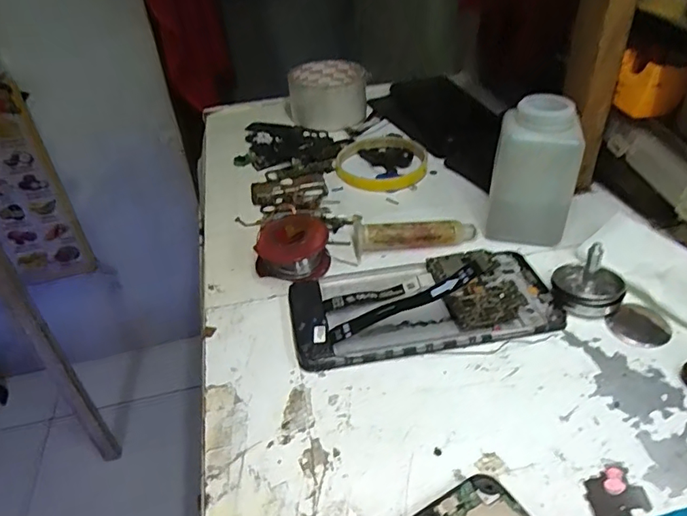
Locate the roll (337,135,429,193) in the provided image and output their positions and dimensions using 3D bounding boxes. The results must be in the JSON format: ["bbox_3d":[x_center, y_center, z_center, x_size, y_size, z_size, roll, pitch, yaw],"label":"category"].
[{"bbox_3d":[0.034,-0.087,0.463,0.081,0.013,0.081,-3,38,2],"label":"roll"}]

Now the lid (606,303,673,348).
[{"bbox_3d":[0.170,0.039,0.295,0.030,0.005,0.029,-3,38,2],"label":"lid"}]

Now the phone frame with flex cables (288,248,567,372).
[{"bbox_3d":[0.047,0.017,0.307,0.157,0.031,0.077,-8,39,-7],"label":"phone frame with flex cables"}]

